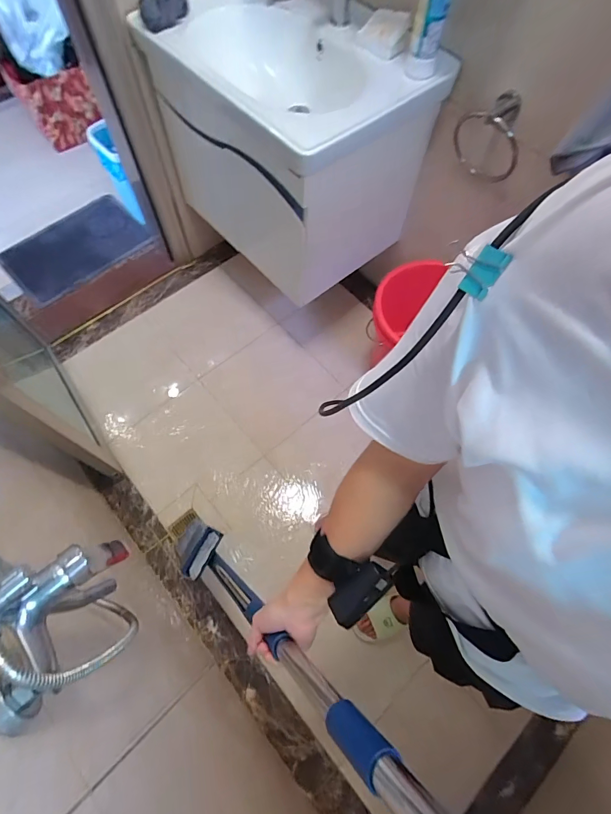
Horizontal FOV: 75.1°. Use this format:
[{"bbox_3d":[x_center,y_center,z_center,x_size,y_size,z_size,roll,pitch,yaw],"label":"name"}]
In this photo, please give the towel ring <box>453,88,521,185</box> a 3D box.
[{"bbox_3d":[0.445,-0.654,0.978,0.144,0.186,0.055,-1,30,15],"label":"towel ring"}]

